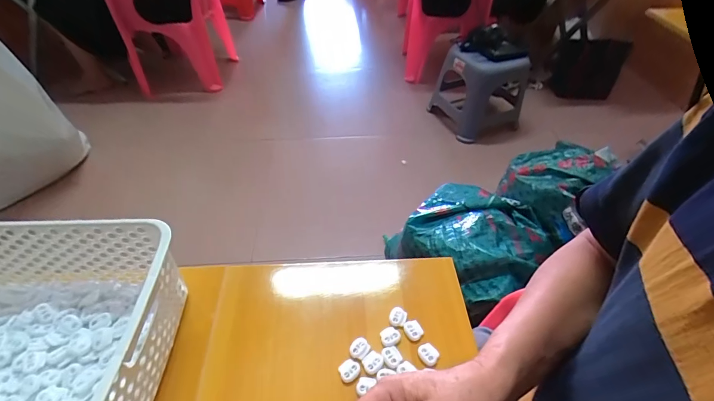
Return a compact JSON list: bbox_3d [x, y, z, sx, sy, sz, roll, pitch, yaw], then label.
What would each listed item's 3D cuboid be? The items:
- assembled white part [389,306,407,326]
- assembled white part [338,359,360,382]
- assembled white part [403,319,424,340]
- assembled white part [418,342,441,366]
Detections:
[{"bbox_3d":[0.048,0.137,0.413,0.020,0.005,0.021,16,49,14],"label":"assembled white part"},{"bbox_3d":[-0.008,0.180,0.373,0.022,0.004,0.020,-33,56,-27],"label":"assembled white part"},{"bbox_3d":[0.065,0.147,0.402,0.017,0.009,0.022,-28,53,-24],"label":"assembled white part"},{"bbox_3d":[0.079,0.168,0.386,0.019,0.006,0.022,-35,56,-28],"label":"assembled white part"}]

